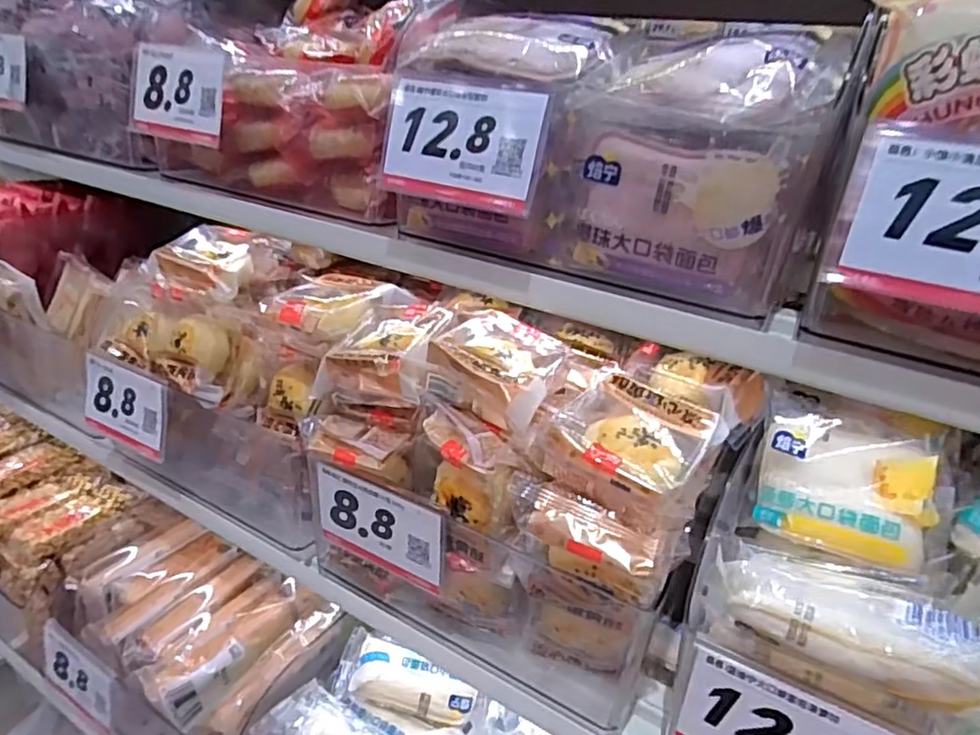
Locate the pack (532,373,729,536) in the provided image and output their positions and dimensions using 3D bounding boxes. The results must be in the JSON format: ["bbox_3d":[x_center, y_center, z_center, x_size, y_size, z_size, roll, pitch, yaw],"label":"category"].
[{"bbox_3d":[0.073,0.039,0.323,0.073,0.035,0.084,19,29,26],"label":"pack"}]

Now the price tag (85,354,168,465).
[{"bbox_3d":[-0.283,0.032,0.495,0.093,0.061,0.008,18,13,23],"label":"price tag"}]

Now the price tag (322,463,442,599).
[{"bbox_3d":[-0.069,0.099,0.393,0.095,0.060,0.005,19,29,26],"label":"price tag"}]

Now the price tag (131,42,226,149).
[{"bbox_3d":[-0.227,-0.197,0.458,0.094,0.062,0.005,20,20,23],"label":"price tag"}]

